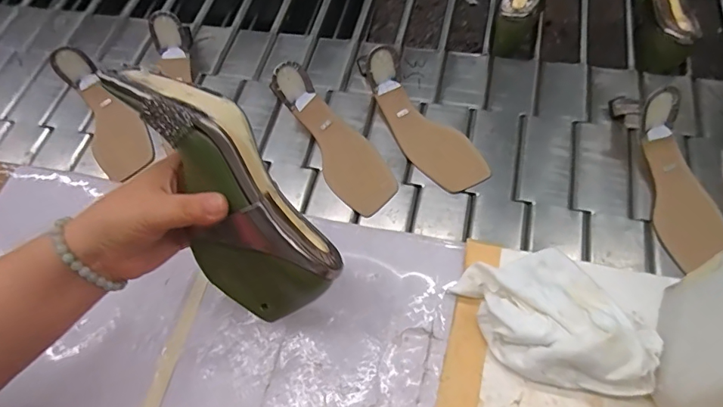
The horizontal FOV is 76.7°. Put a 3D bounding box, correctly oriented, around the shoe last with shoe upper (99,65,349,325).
[{"bbox_3d":[-0.097,-0.005,0.335,0.085,0.063,0.206,-32,107,-14],"label":"shoe last with shoe upper"}]

